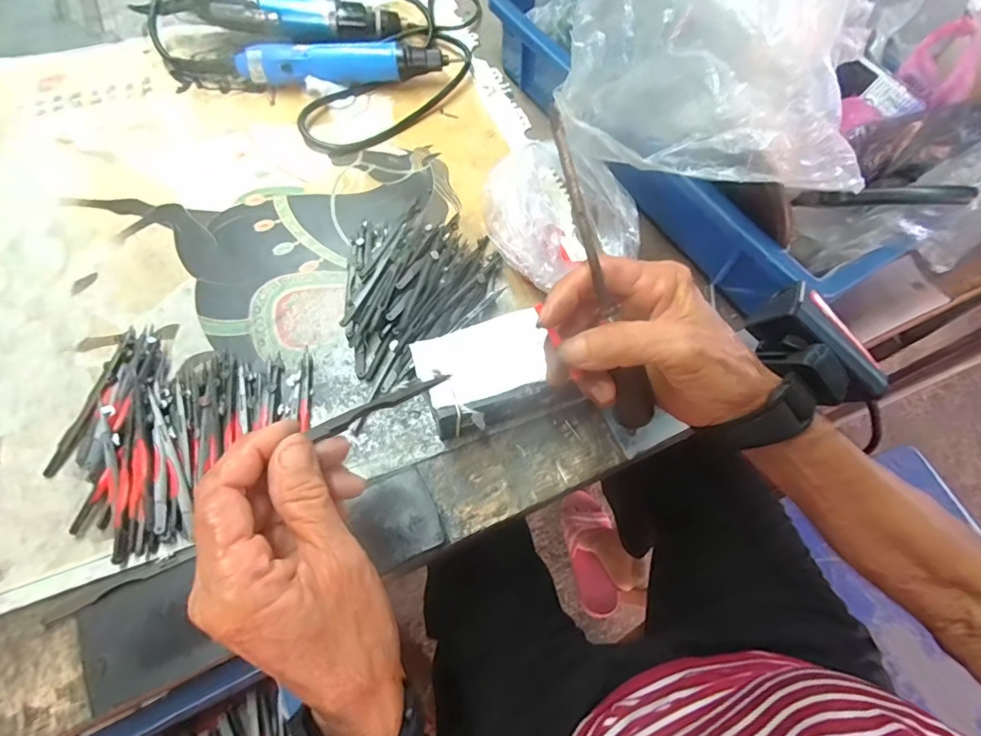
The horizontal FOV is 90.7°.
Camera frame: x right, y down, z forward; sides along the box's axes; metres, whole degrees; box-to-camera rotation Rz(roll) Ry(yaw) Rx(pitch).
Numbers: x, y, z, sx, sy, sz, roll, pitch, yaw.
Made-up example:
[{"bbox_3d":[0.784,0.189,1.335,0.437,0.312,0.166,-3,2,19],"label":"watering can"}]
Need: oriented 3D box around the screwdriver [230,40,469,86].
[{"bbox_3d":[-0.147,-0.308,0.498,0.212,0.040,0.035,-2,65,-4],"label":"screwdriver"}]

